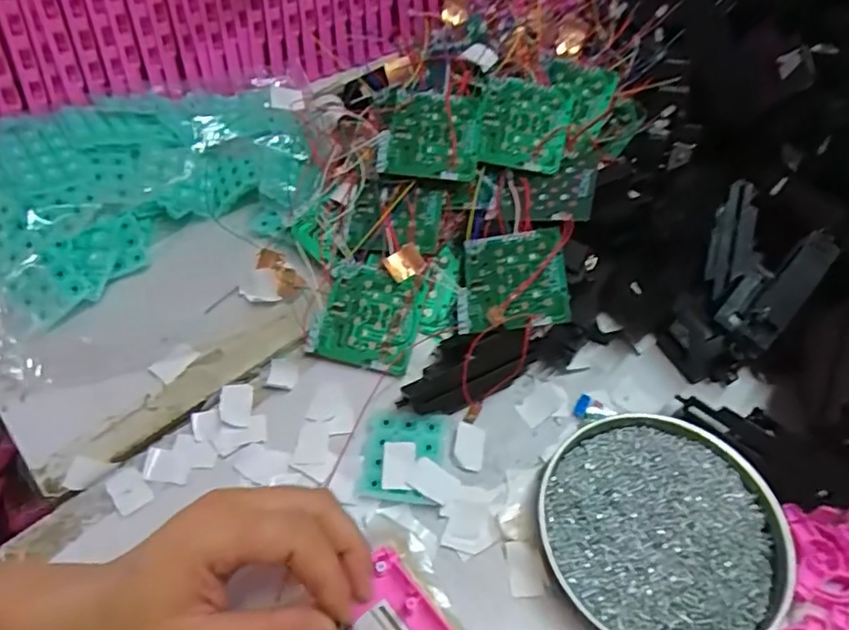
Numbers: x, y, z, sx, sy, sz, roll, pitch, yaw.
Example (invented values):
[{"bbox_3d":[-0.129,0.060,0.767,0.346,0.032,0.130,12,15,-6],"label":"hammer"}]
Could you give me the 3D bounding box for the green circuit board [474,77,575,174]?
[{"bbox_3d":[0.074,-0.146,0.455,0.068,0.006,0.071,12,80,7],"label":"green circuit board"}]

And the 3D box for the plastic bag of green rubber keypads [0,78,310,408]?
[{"bbox_3d":[-0.206,-0.087,0.448,0.285,0.074,0.187,-28,58,-19],"label":"plastic bag of green rubber keypads"}]

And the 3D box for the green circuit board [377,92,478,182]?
[{"bbox_3d":[0.003,-0.136,0.449,0.072,0.006,0.070,1,74,2],"label":"green circuit board"}]

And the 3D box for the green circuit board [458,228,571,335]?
[{"bbox_3d":[0.058,-0.024,0.406,0.072,0.009,0.073,-8,63,16],"label":"green circuit board"}]

